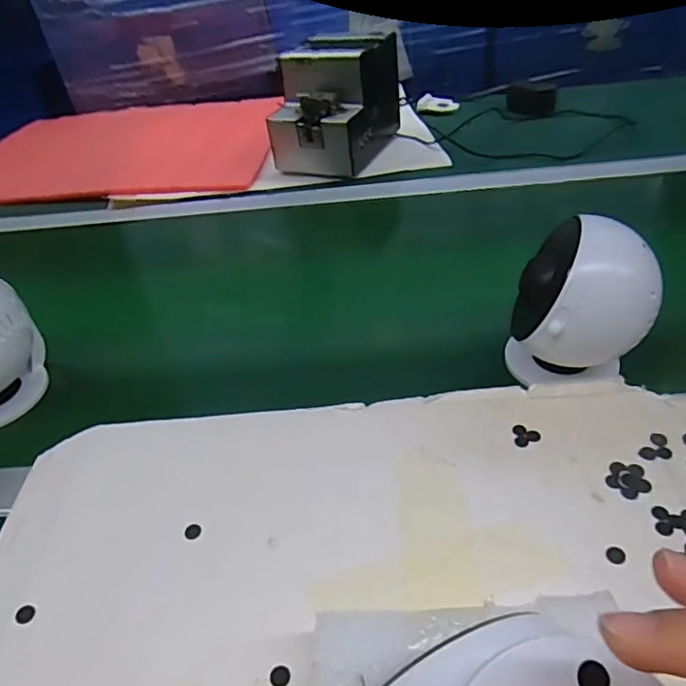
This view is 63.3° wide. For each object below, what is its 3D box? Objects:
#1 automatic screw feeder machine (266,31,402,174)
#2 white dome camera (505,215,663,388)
[{"bbox_3d":[-0.011,-0.340,0.792,0.127,0.139,0.179,13,43,21],"label":"automatic screw feeder machine"},{"bbox_3d":[0.174,-0.030,0.407,0.090,0.117,0.095,8,41,19],"label":"white dome camera"}]

